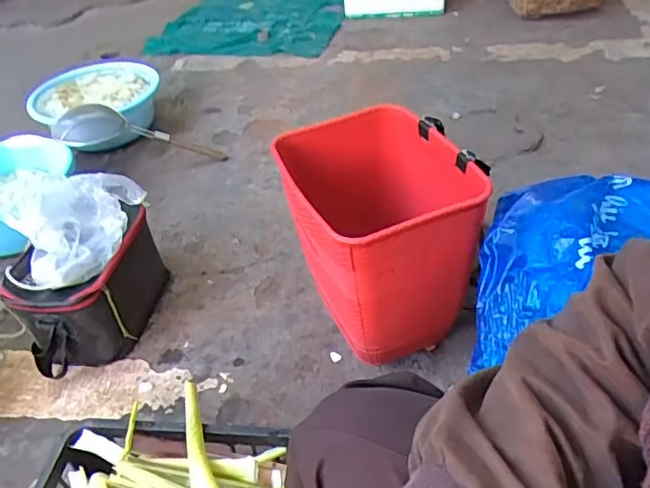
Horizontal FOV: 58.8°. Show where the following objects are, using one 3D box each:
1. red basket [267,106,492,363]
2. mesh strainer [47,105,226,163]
[{"bbox_3d":[0.100,-0.011,1.025,0.272,0.316,0.309,-18,42,-15],"label":"red basket"},{"bbox_3d":[-0.503,-0.289,1.580,0.463,0.098,0.134,10,37,-18],"label":"mesh strainer"}]

